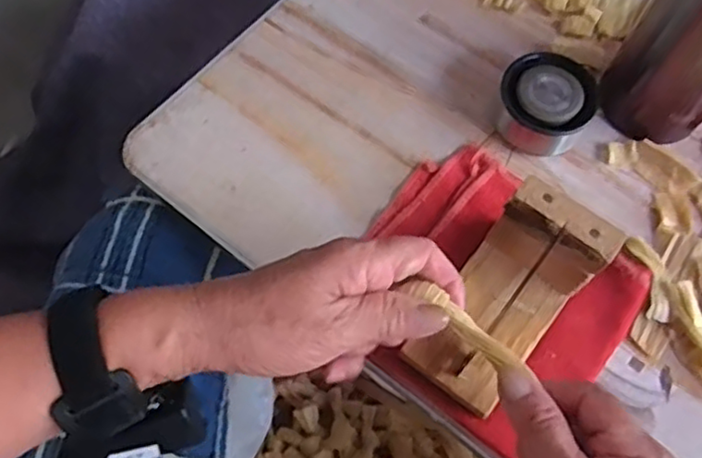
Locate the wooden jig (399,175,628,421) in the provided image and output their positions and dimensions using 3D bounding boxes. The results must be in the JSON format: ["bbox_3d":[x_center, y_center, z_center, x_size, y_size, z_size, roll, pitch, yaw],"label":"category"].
[{"bbox_3d":[0.086,0.042,0.367,0.059,0.083,0.105,36,69,13],"label":"wooden jig"}]

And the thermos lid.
[{"bbox_3d":[0.131,-0.083,0.446,0.063,0.042,0.059,21,66,7],"label":"thermos lid"}]

